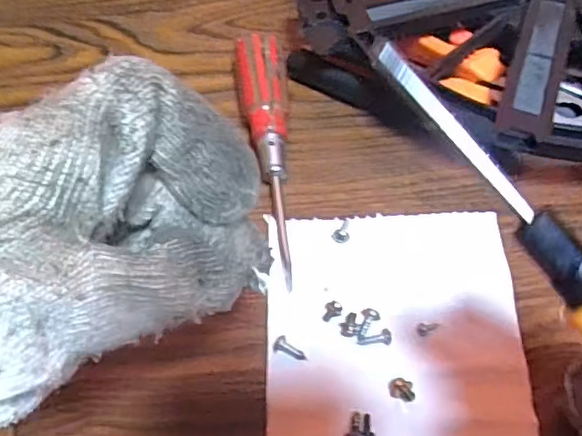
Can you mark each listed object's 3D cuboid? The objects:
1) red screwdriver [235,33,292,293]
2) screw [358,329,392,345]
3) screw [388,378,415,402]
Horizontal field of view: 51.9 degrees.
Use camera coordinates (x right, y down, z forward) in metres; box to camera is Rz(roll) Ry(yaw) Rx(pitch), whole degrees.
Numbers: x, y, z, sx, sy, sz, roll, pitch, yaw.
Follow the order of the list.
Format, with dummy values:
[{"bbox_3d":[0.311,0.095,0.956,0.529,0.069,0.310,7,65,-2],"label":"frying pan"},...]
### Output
[{"bbox_3d":[-0.009,-0.033,0.288,0.023,0.025,0.129,-8,60,-3],"label":"red screwdriver"},{"bbox_3d":[0.035,0.050,0.250,0.014,0.004,0.006,-2,60,1],"label":"screw"},{"bbox_3d":[0.044,0.068,0.238,0.011,0.004,0.008,20,63,13],"label":"screw"}]

